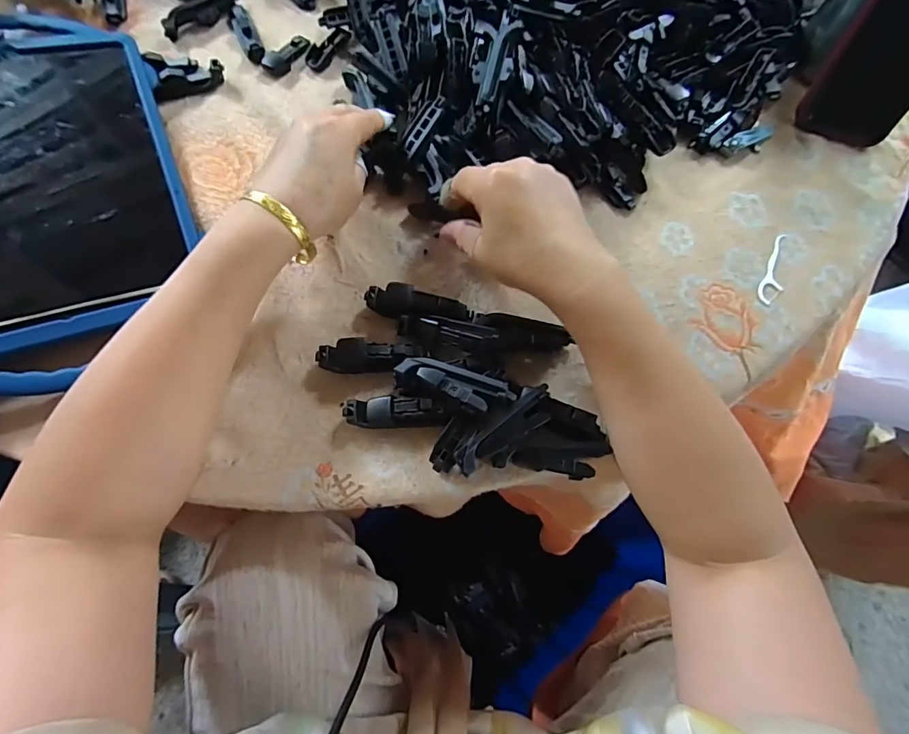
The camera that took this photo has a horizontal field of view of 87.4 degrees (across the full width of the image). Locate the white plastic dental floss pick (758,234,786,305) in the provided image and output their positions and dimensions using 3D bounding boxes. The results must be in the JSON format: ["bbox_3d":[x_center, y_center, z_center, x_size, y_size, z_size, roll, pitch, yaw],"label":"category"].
[{"bbox_3d":[0.253,-0.076,0.373,0.017,0.004,0.070,28,72,8],"label":"white plastic dental floss pick"}]

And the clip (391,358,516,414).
[{"bbox_3d":[-0.002,0.012,0.291,0.074,0.018,0.025,10,69,15],"label":"clip"}]

